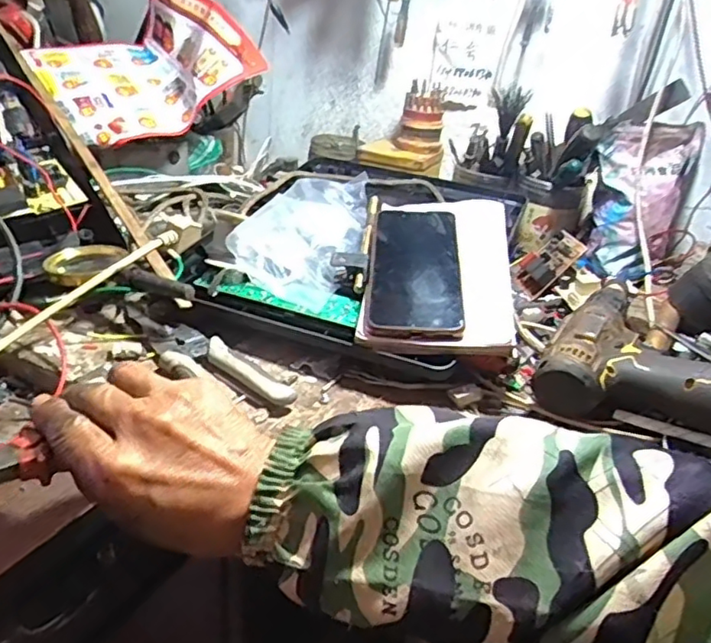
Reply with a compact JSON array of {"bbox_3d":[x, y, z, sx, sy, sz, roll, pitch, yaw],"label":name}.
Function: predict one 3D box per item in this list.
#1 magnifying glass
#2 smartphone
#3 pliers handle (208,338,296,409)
[{"bbox_3d":[-0.195,-0.045,0.523,0.140,0.021,0.057,12,30,8],"label":"magnifying glass"},{"bbox_3d":[0.054,-0.054,0.535,0.078,0.010,0.192,3,45,5],"label":"smartphone"},{"bbox_3d":[-0.084,0.041,0.467,0.099,0.018,0.017,30,37,33],"label":"pliers handle"}]

